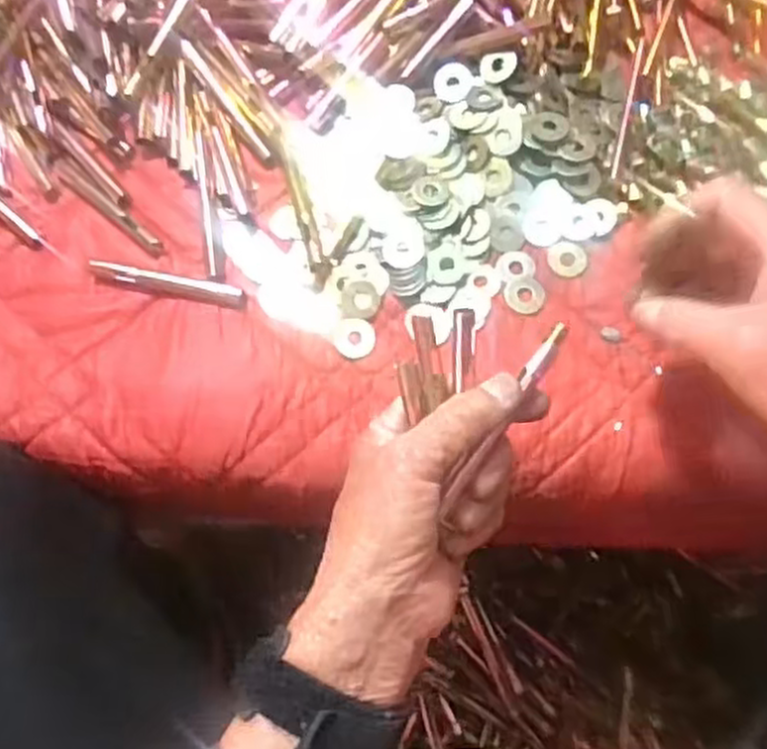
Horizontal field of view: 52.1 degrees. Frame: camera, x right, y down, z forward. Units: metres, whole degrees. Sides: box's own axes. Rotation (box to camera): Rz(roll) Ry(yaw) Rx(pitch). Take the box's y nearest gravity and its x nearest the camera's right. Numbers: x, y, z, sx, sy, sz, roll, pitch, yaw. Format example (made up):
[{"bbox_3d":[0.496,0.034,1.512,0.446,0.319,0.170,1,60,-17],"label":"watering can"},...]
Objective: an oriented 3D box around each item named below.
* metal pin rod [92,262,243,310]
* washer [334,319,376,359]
[{"bbox_3d":[-0.122,-0.050,0.443,0.091,0.008,0.013,11,73,6],"label":"metal pin rod"},{"bbox_3d":[-0.015,-0.019,0.429,0.021,0.004,0.022,1,79,-6],"label":"washer"}]

